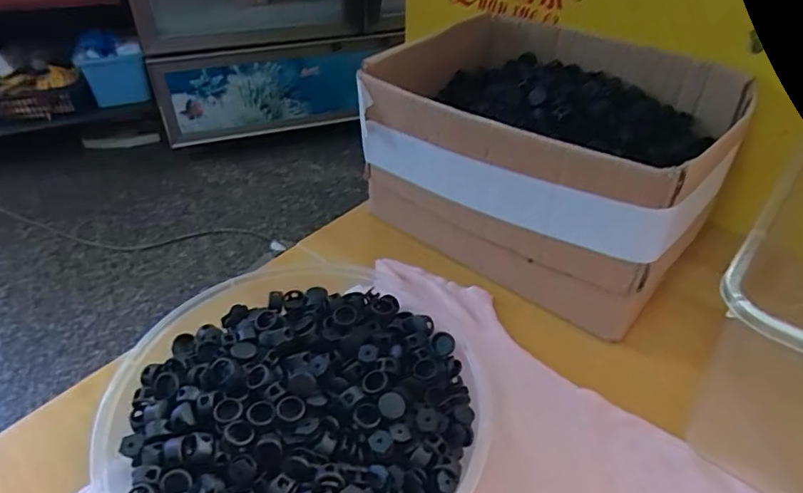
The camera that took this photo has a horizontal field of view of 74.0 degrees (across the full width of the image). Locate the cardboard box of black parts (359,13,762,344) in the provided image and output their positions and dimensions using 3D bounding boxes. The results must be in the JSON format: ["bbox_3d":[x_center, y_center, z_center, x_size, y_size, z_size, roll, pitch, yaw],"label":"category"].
[{"bbox_3d":[0.129,-0.090,0.491,0.274,0.144,0.229,28,48,28],"label":"cardboard box of black parts"}]

